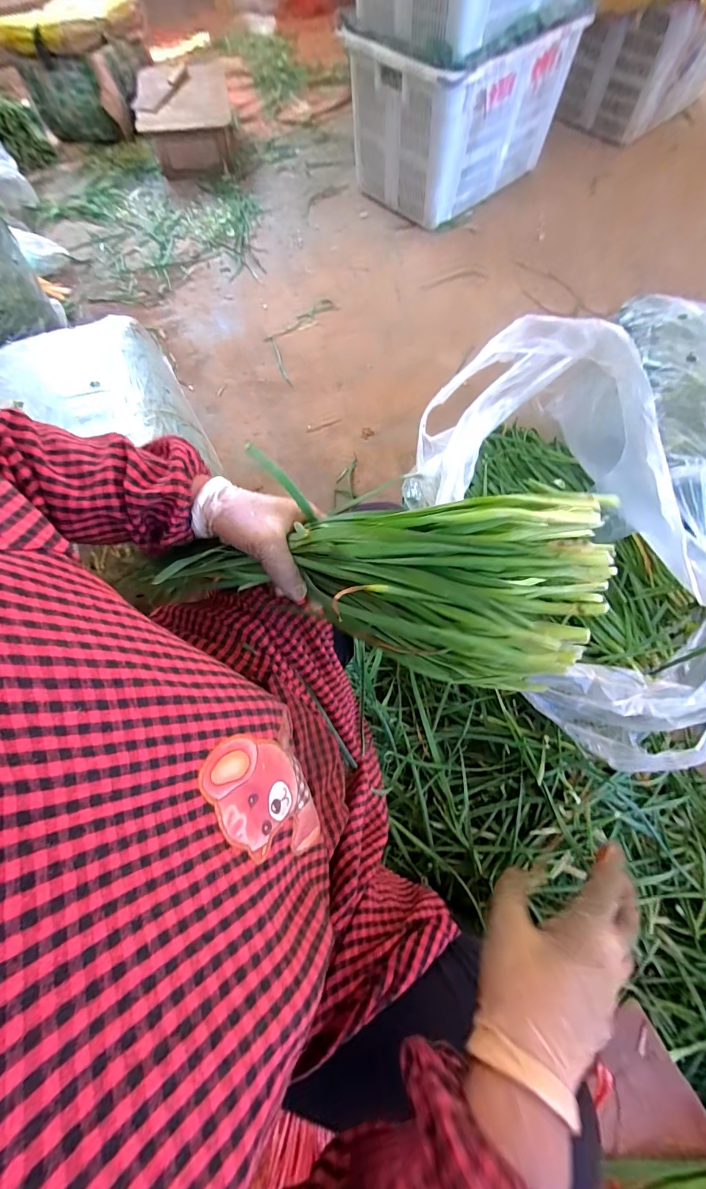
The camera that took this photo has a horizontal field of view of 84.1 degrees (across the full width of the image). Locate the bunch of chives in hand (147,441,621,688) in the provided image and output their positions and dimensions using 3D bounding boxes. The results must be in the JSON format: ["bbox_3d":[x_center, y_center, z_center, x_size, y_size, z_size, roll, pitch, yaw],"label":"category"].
[{"bbox_3d":[0.005,-0.009,0.320,0.345,0.100,0.119,5,70,18],"label":"bunch of chives in hand"}]

